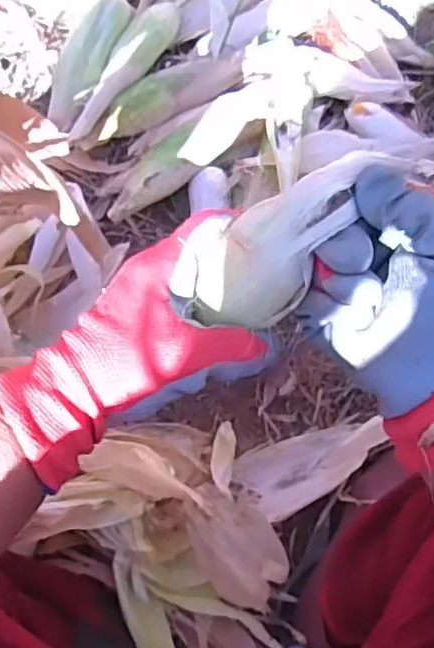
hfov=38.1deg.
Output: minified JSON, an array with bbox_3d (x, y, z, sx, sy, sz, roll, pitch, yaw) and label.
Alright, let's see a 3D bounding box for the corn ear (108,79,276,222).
[{"bbox_3d":[-0.027,-0.193,0.704,0.221,0.052,0.058,-32,85,-7],"label":"corn ear"}]

